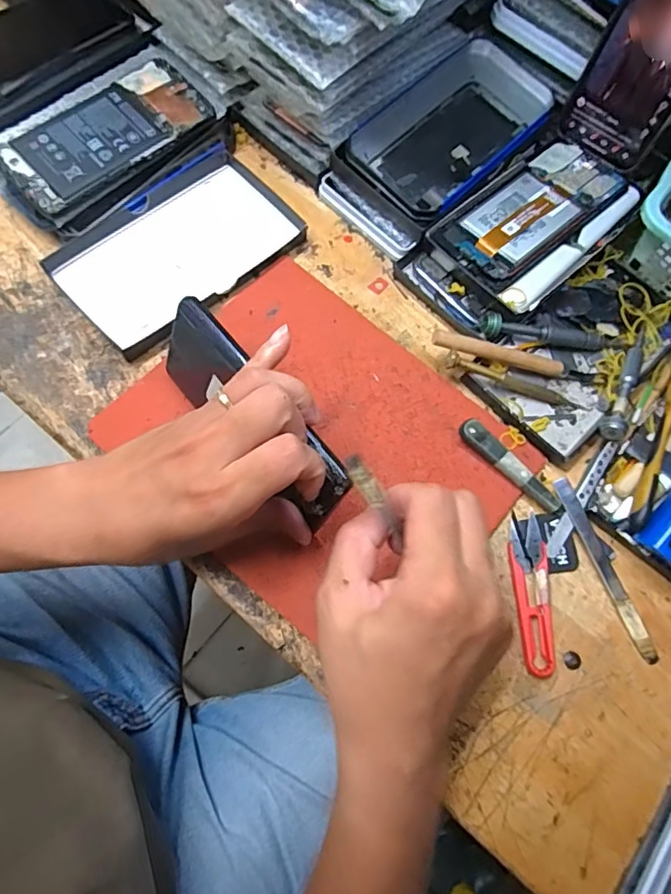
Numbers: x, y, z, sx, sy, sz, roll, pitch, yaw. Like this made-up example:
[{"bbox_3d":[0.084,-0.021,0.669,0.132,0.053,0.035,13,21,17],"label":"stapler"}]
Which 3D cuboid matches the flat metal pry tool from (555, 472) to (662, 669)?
[{"bbox_3d":[0.182,0.081,0.360,0.013,0.008,0.128,-21,74,-11],"label":"flat metal pry tool"}]

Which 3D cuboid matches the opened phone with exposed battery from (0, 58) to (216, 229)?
[{"bbox_3d":[-0.180,-0.248,0.424,0.167,0.011,0.072,-42,90,-14],"label":"opened phone with exposed battery"}]

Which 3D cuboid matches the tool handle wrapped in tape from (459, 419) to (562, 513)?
[{"bbox_3d":[0.121,0.013,0.367,0.084,0.011,0.014,42,73,10],"label":"tool handle wrapped in tape"}]

